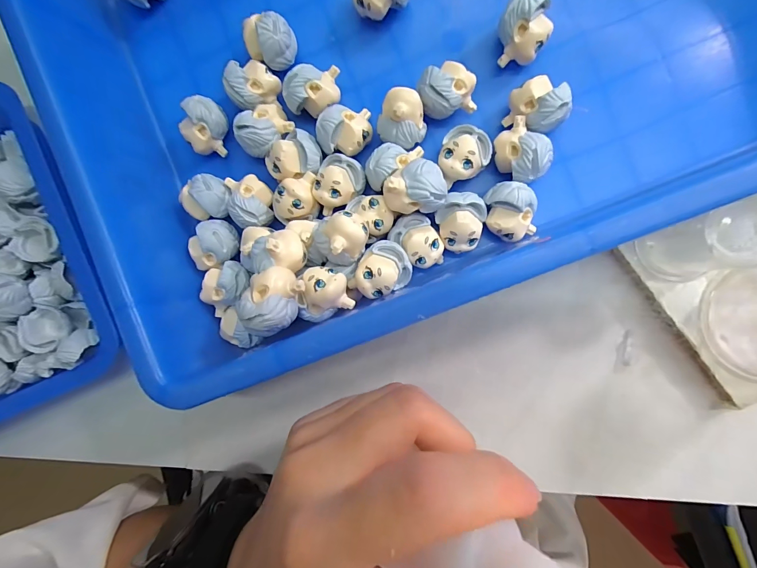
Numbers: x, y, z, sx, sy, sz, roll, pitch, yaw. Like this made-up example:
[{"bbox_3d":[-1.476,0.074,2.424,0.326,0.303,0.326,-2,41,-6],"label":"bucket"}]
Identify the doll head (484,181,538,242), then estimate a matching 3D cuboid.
[{"bbox_3d":[0.064,-0.034,0.174,0.022,0.025,0.026,-8,92,9],"label":"doll head"}]

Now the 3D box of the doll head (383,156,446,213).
[{"bbox_3d":[0.017,-0.044,0.163,0.027,0.019,0.023,1,93,9],"label":"doll head"}]

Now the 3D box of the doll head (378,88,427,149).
[{"bbox_3d":[0.011,-0.079,0.176,0.022,0.029,0.023,0,93,9],"label":"doll head"}]

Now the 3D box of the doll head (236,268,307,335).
[{"bbox_3d":[-0.044,0.007,0.148,0.020,0.017,0.027,25,96,7],"label":"doll head"}]

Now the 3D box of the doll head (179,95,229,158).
[{"bbox_3d":[-0.092,-0.084,0.191,0.018,0.024,0.026,21,96,7],"label":"doll head"}]

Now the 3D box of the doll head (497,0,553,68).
[{"bbox_3d":[0.068,-0.118,0.169,0.022,0.025,0.024,0,93,9],"label":"doll head"}]

